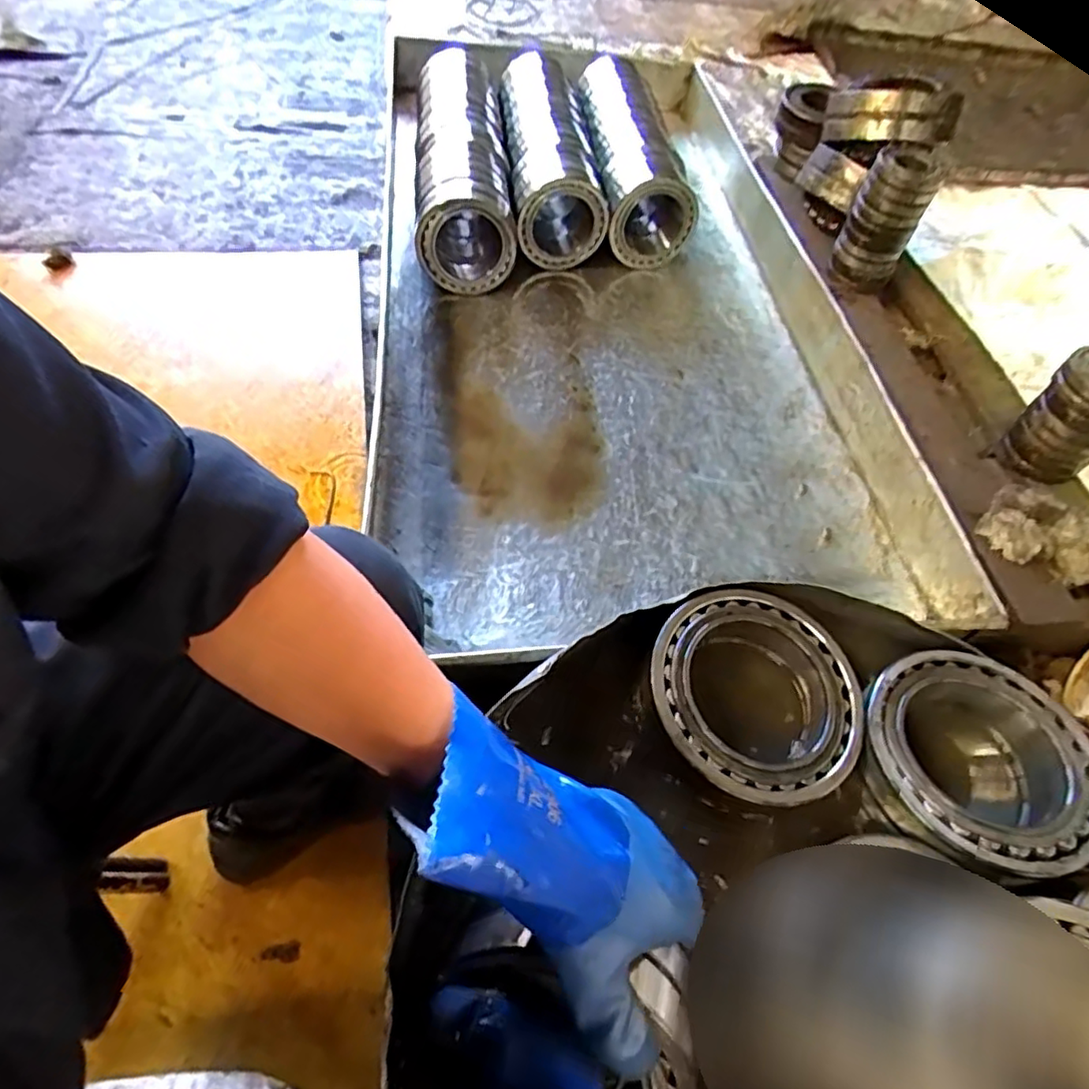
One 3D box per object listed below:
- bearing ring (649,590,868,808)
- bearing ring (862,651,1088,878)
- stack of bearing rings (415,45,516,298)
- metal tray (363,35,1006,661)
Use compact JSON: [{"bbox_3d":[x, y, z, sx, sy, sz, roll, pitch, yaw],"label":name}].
[{"bbox_3d":[0.164,0.111,0.485,0.161,0.028,0.163,31,58,14],"label":"bearing ring"},{"bbox_3d":[0.323,0.160,0.471,0.157,0.053,0.157,3,55,-5],"label":"bearing ring"},{"bbox_3d":[-0.153,-0.685,1.148,0.150,0.170,0.526,-4,60,-6],"label":"stack of bearing rings"},{"bbox_3d":[0.090,-0.446,1.033,0.720,0.195,1.285,-5,67,-6],"label":"metal tray"}]

